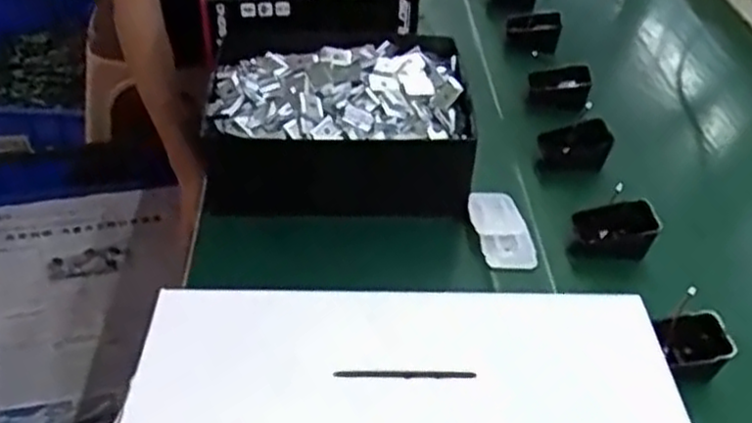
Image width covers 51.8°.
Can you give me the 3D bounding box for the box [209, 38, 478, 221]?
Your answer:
[{"bbox_3d":[-0.035,-0.087,0.724,0.237,0.069,0.190,-1,40,-8],"label":"box"}]

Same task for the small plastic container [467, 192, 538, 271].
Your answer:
[{"bbox_3d":[0.111,0.015,0.684,0.050,0.018,0.094,-1,40,-8],"label":"small plastic container"}]

